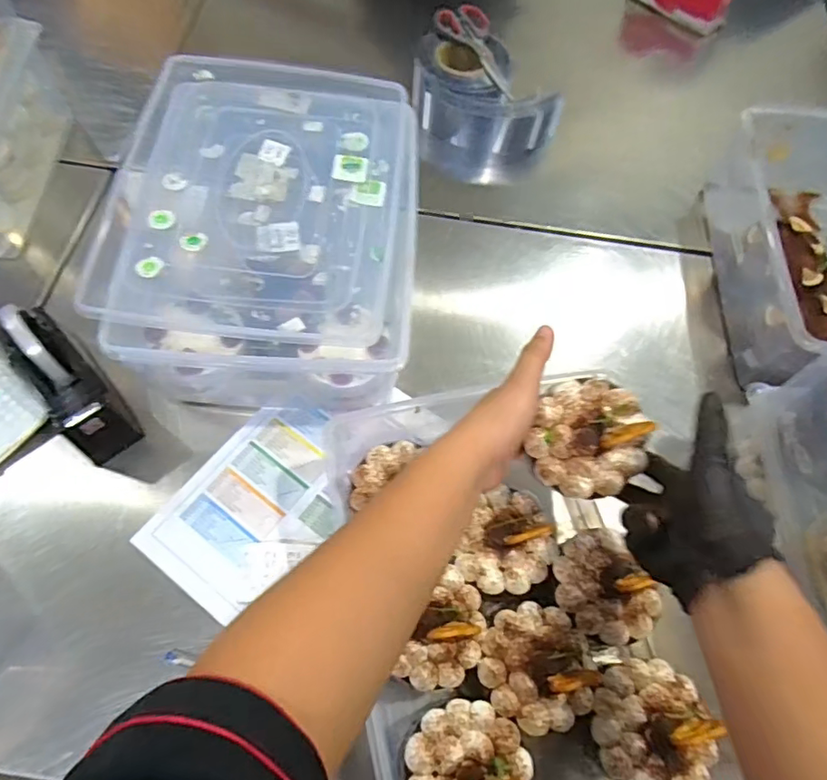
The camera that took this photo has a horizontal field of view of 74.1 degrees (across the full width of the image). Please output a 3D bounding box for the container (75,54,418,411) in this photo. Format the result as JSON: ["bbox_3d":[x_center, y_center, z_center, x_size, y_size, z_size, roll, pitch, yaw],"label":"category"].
[{"bbox_3d":[-0.155,-0.181,0.630,0.300,0.140,0.376,2,65,-3],"label":"container"}]

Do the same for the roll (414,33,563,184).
[{"bbox_3d":[0.106,-0.429,0.853,0.228,0.135,0.126,20,65,6],"label":"roll"}]

